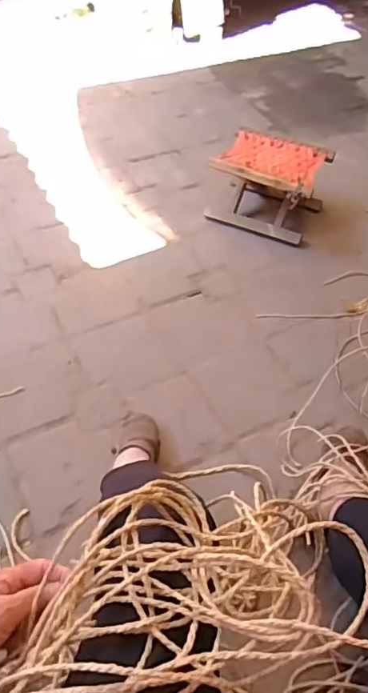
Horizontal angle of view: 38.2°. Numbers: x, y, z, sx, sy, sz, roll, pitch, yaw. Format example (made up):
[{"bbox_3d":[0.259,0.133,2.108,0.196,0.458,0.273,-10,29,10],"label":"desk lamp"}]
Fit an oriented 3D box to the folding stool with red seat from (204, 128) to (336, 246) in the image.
[{"bbox_3d":[0.240,-0.453,1.510,0.281,0.184,0.242,22,51,16],"label":"folding stool with red seat"}]

